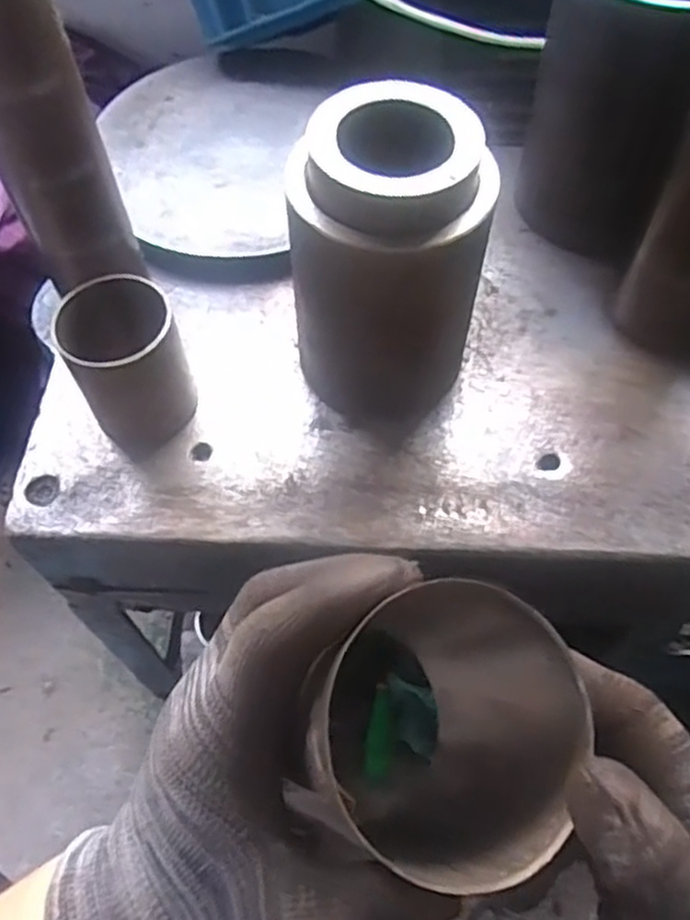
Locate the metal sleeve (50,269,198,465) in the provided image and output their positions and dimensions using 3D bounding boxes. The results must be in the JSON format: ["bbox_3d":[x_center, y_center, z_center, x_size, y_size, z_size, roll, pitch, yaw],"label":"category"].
[{"bbox_3d":[-0.135,-0.063,0.463,0.066,0.092,0.079,-17,60,-9],"label":"metal sleeve"}]

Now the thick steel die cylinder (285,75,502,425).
[{"bbox_3d":[0.023,-0.111,0.434,0.091,0.179,0.091,38,67,21],"label":"thick steel die cylinder"}]

